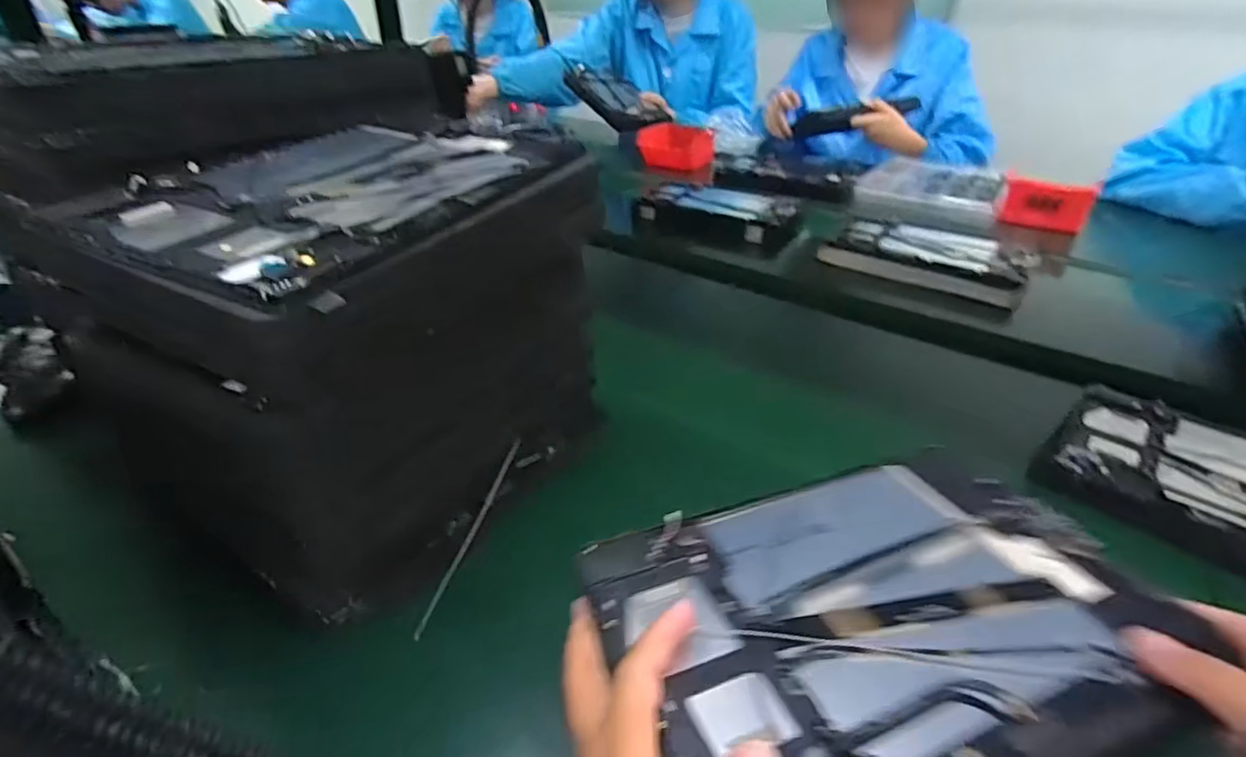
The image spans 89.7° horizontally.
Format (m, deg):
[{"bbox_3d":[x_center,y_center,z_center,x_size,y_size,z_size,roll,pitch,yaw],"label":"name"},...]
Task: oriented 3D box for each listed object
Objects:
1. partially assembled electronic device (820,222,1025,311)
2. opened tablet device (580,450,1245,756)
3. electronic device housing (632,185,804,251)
[{"bbox_3d":[0.404,-0.160,0.841,0.240,0.046,0.145,20,38,28],"label":"partially assembled electronic device"},{"bbox_3d":[0.117,0.102,0.267,0.231,0.015,0.168,-13,34,-18],"label":"opened tablet device"},{"bbox_3d":[0.155,-0.259,1.000,0.245,0.053,0.127,18,37,27],"label":"electronic device housing"}]

